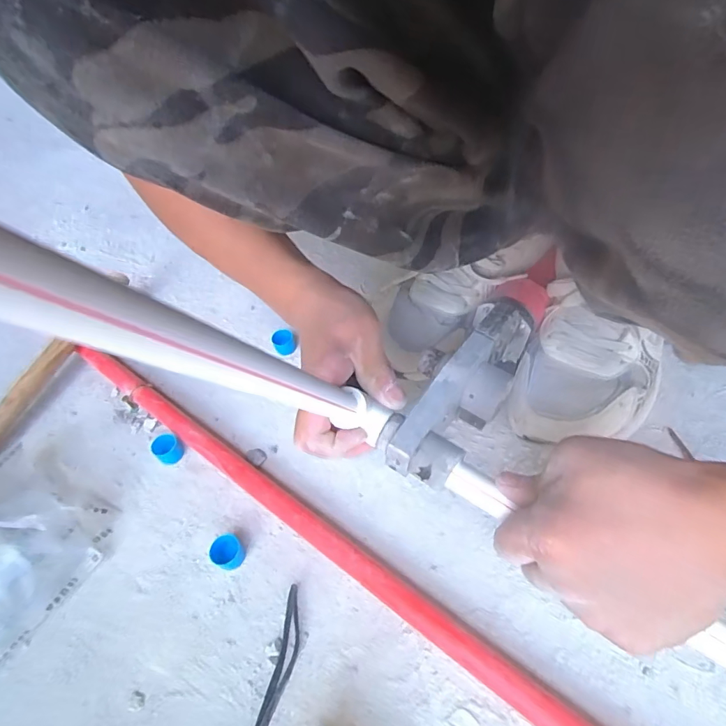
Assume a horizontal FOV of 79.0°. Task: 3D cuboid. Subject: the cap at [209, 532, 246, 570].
[{"bbox_3d":[-0.106,0.151,0.350,0.022,0.023,0.023,-3,50,4],"label":"cap"}]

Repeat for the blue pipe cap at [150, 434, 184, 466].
[{"bbox_3d":[-0.184,0.082,0.417,0.022,0.021,0.024,-3,50,4],"label":"blue pipe cap"}]

